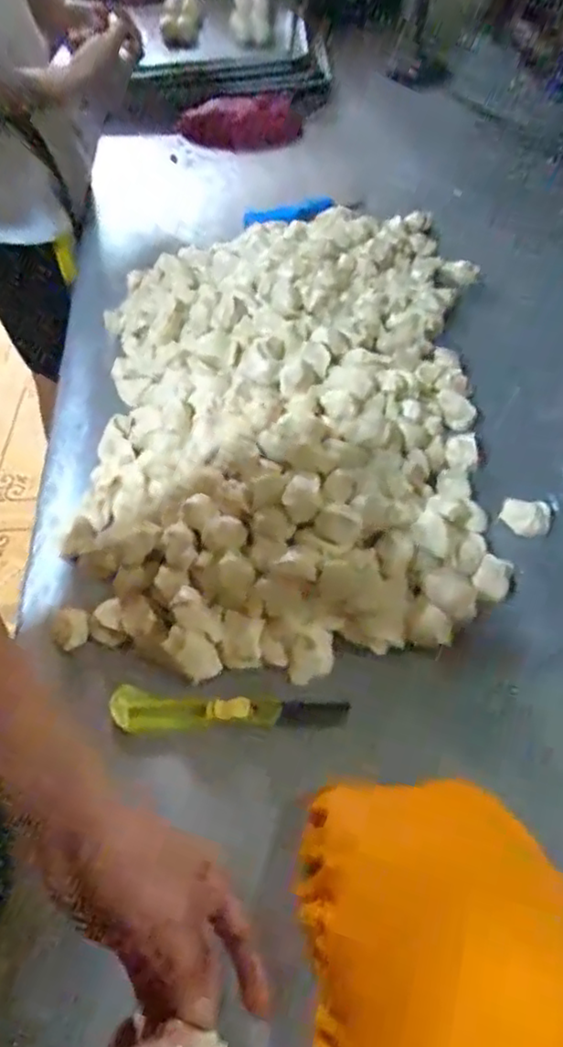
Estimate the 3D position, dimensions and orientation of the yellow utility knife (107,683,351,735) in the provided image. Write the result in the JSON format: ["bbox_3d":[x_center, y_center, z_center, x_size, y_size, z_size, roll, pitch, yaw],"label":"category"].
[{"bbox_3d":[-0.043,0.148,0.501,0.184,0.007,0.032,-1,55,5],"label":"yellow utility knife"}]

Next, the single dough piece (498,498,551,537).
[{"bbox_3d":[0.227,-0.006,0.595,0.043,0.015,0.035,13,57,15],"label":"single dough piece"}]

